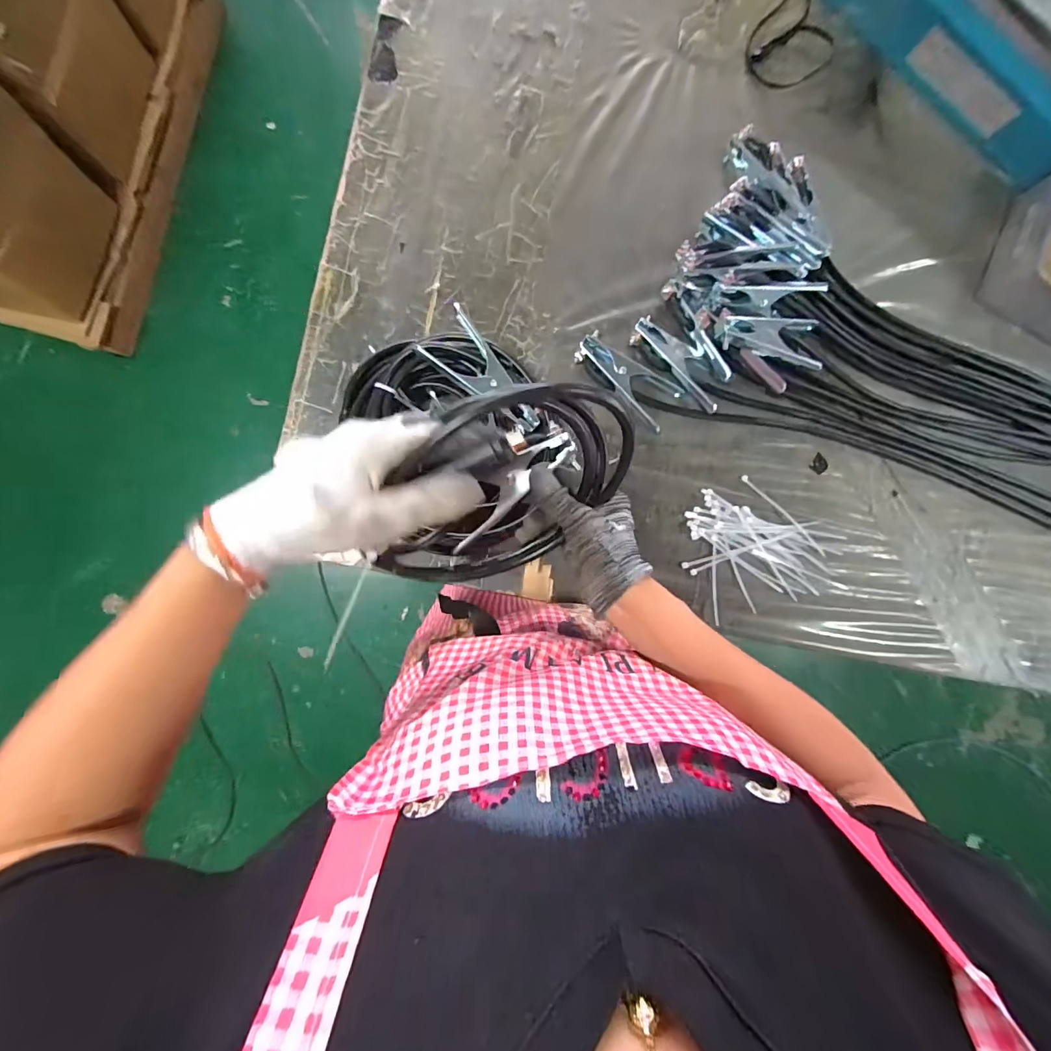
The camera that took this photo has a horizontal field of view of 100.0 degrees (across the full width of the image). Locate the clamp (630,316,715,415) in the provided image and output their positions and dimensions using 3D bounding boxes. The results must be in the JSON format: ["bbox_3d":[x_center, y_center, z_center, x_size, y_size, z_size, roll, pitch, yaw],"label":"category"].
[{"bbox_3d":[0.188,-0.200,0.533,0.133,0.025,0.054,39,85,-5],"label":"clamp"}]

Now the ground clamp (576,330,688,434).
[{"bbox_3d":[0.119,-0.174,0.522,0.131,0.021,0.060,34,85,-5],"label":"ground clamp"}]

